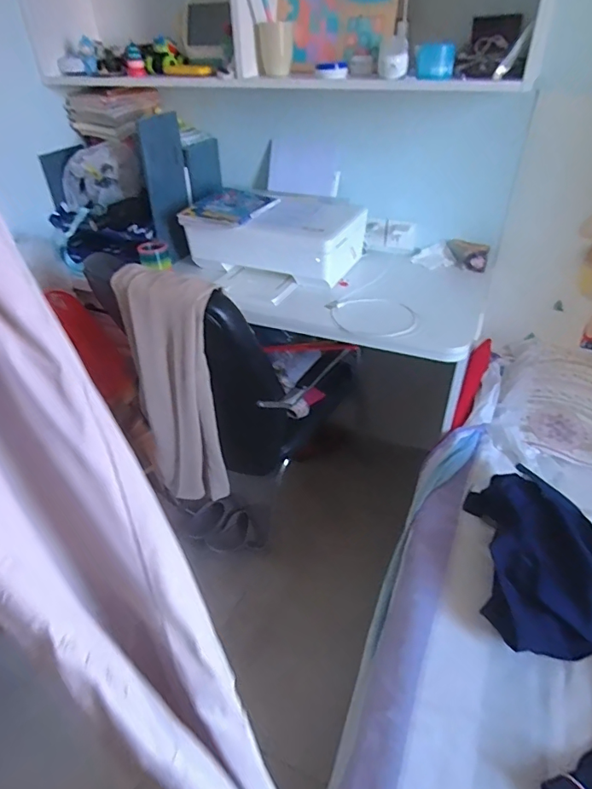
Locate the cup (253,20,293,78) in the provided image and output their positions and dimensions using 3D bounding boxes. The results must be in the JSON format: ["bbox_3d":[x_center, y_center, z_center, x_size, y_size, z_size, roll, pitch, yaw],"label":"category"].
[{"bbox_3d":[-0.052,-0.807,1.119,0.085,0.102,0.090,-5,37,-3],"label":"cup"}]

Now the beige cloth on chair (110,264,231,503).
[{"bbox_3d":[-0.273,-0.002,1.138,0.212,0.564,0.138,-5,37,-3],"label":"beige cloth on chair"}]

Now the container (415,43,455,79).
[{"bbox_3d":[0.284,-0.688,0.986,0.079,0.057,0.058,5,38,9],"label":"container"}]

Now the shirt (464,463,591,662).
[{"bbox_3d":[0.476,0.289,0.930,0.252,0.126,0.367,-1,37,2],"label":"shirt"}]

